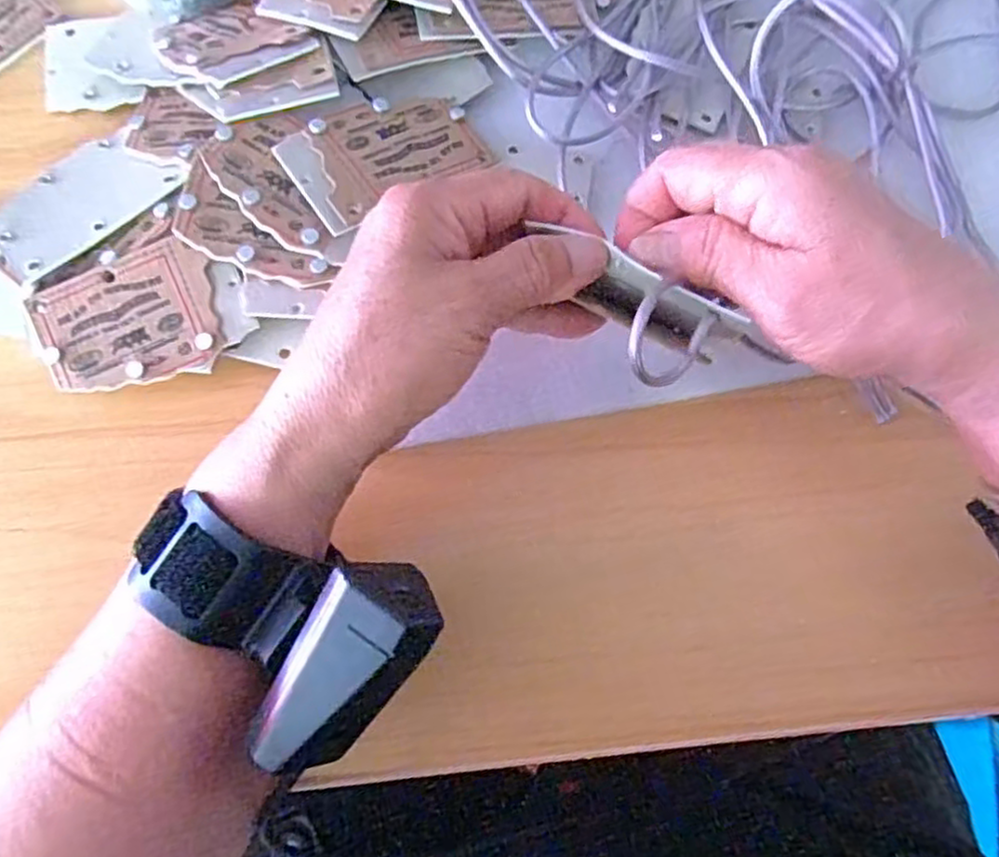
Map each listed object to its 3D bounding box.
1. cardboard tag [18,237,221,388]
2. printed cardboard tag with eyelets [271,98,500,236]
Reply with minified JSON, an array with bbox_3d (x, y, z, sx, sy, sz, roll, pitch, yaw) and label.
[{"bbox_3d":[-0.154,-0.044,0.293,0.072,0.005,0.054,-22,82,-3],"label":"cardboard tag"},{"bbox_3d":[-0.049,-0.120,0.306,0.083,0.006,0.051,-33,79,-23],"label":"printed cardboard tag with eyelets"}]

